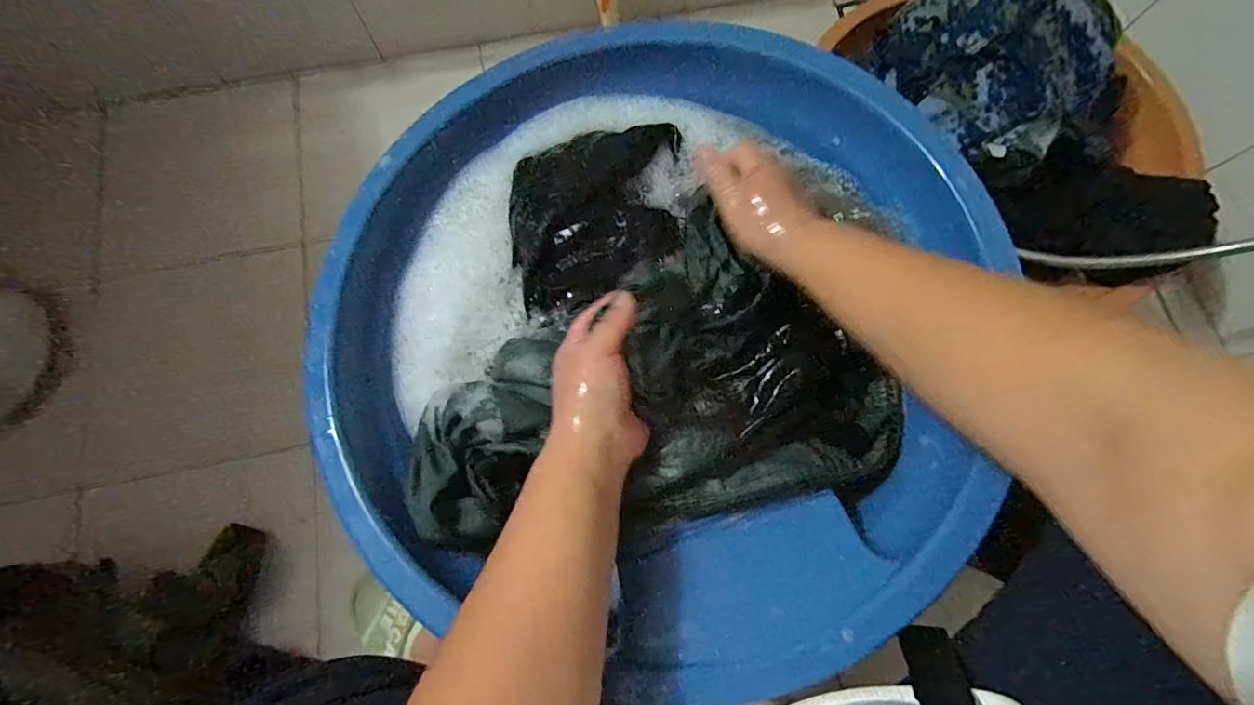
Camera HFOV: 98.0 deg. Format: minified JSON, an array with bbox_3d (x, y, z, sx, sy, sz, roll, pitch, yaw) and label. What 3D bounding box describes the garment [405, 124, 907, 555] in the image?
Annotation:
[{"bbox_3d":[-0.003,-0.039,0.411,0.311,0.071,0.317,-10,77,-2],"label":"garment"}]

